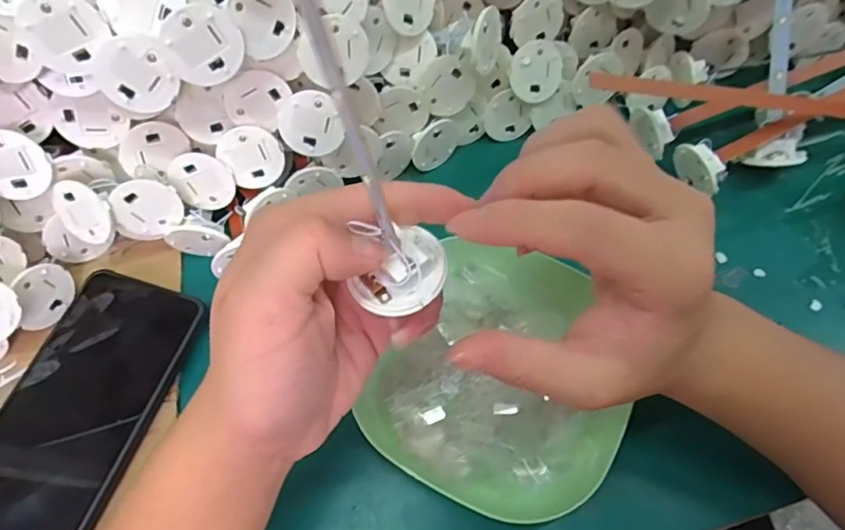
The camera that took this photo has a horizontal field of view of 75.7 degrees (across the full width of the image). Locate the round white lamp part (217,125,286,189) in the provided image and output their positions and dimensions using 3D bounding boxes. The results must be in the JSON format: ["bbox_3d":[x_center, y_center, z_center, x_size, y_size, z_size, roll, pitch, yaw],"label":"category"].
[{"bbox_3d":[-0.102,-0.066,0.329,0.034,0.038,0.004,-25,35,5],"label":"round white lamp part"}]

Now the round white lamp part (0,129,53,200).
[{"bbox_3d":[-0.225,-0.054,0.297,0.036,0.038,0.004,-37,31,6],"label":"round white lamp part"}]

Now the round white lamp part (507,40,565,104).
[{"bbox_3d":[0.077,-0.130,0.369,0.038,0.037,0.007,-21,27,-7],"label":"round white lamp part"}]

